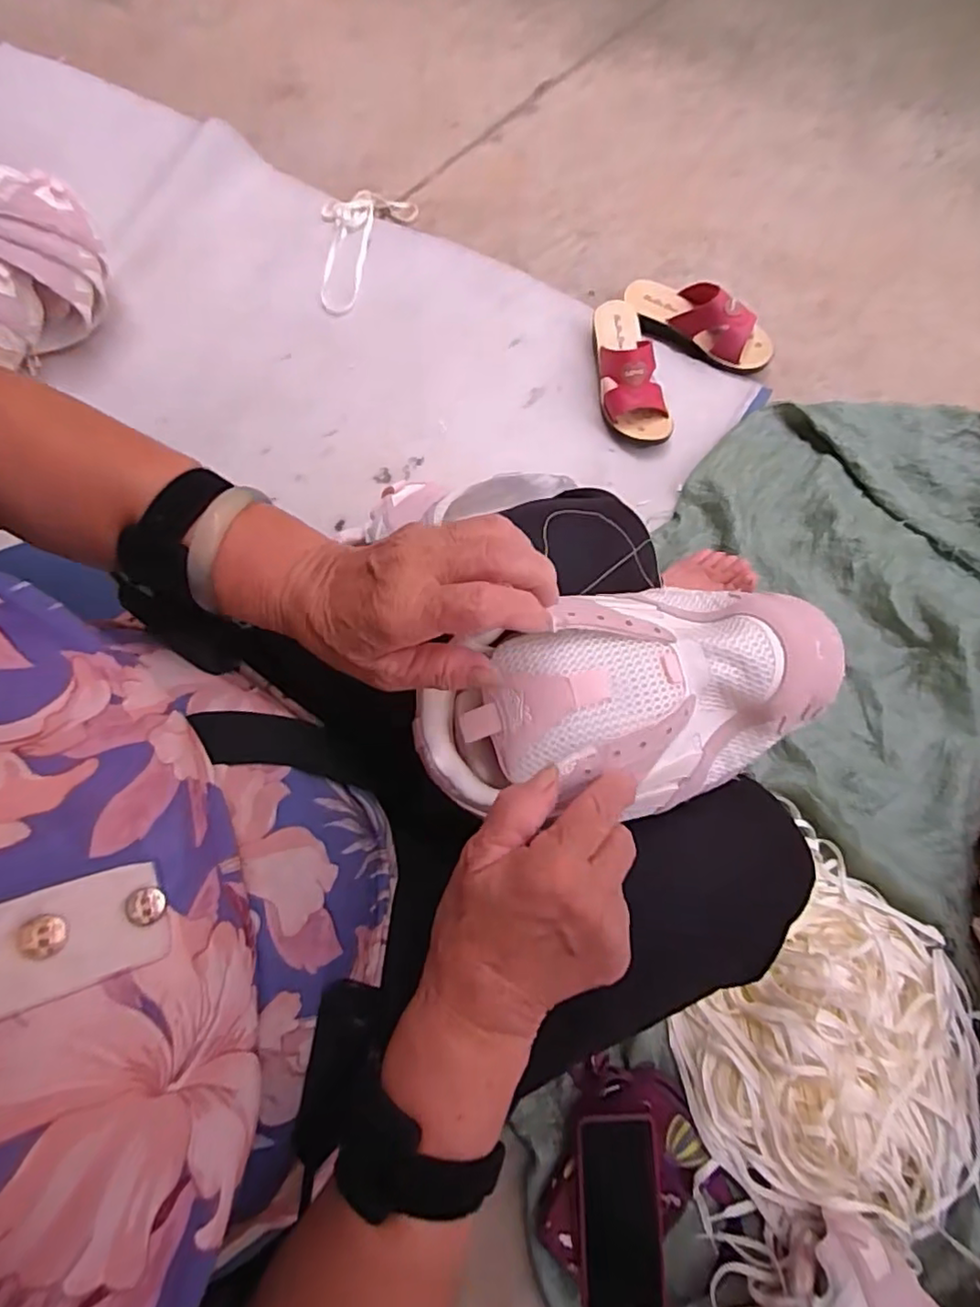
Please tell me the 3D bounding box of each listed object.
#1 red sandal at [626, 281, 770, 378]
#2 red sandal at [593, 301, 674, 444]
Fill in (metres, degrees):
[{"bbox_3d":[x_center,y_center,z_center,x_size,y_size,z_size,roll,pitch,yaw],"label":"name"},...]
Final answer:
[{"bbox_3d":[0.307,-0.493,0.913,0.230,0.086,0.078,31,81,11],"label":"red sandal"},{"bbox_3d":[0.194,-0.411,0.892,0.086,0.081,0.229,-14,76,1],"label":"red sandal"}]

